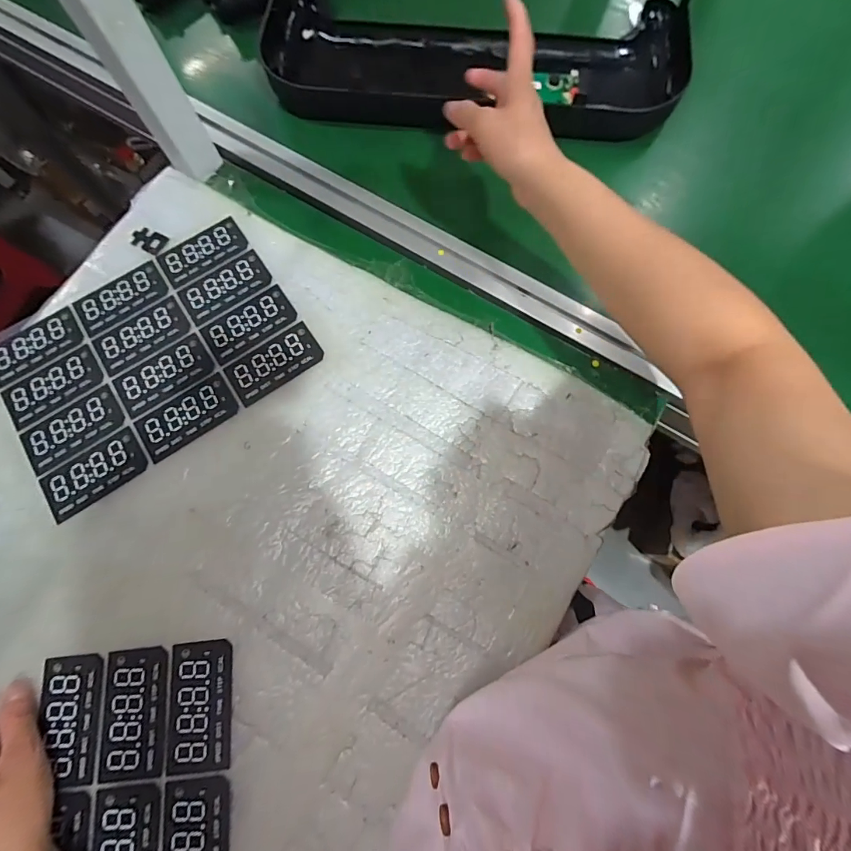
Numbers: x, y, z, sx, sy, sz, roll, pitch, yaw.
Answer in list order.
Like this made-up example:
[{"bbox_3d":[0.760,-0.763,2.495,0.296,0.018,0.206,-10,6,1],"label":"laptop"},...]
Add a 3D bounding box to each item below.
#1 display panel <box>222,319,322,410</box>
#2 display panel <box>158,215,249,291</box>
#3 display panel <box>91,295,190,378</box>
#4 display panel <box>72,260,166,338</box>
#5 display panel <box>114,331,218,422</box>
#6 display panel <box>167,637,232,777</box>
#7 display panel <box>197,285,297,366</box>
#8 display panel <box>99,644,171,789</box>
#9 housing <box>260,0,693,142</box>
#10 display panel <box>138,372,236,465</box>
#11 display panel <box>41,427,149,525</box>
[{"bbox_3d":[-0.148,-0.062,0.416,0.092,0.004,0.047,-34,77,-7],"label":"display panel"},{"bbox_3d":[-0.238,-0.186,0.453,0.090,0.004,0.047,-35,77,-7],"label":"display panel"},{"bbox_3d":[-0.286,-0.090,0.429,0.091,0.005,0.047,-33,76,-7],"label":"display panel"},{"bbox_3d":[-0.316,-0.133,0.442,0.090,0.004,0.045,-34,77,-7],"label":"display panel"},{"bbox_3d":[-0.256,-0.050,0.414,0.092,0.004,0.046,-35,77,-7],"label":"display panel"},{"bbox_3d":[-0.179,0.222,0.337,0.048,0.004,0.091,-6,75,0],"label":"display panel"},{"bbox_3d":[-0.177,-0.103,0.427,0.091,0.004,0.048,-32,76,-7],"label":"display panel"},{"bbox_3d":[-0.230,0.227,0.336,0.050,0.004,0.091,-7,75,0],"label":"display panel"},{"bbox_3d":[0.056,-0.451,0.509,0.486,0.051,0.184,6,75,3],"label":"housing"},{"bbox_3d":[-0.225,-0.008,0.402,0.091,0.004,0.044,-35,77,-7],"label":"display panel"},{"bbox_3d":[-0.303,0.044,0.389,0.089,0.004,0.047,-34,77,-7],"label":"display panel"}]

